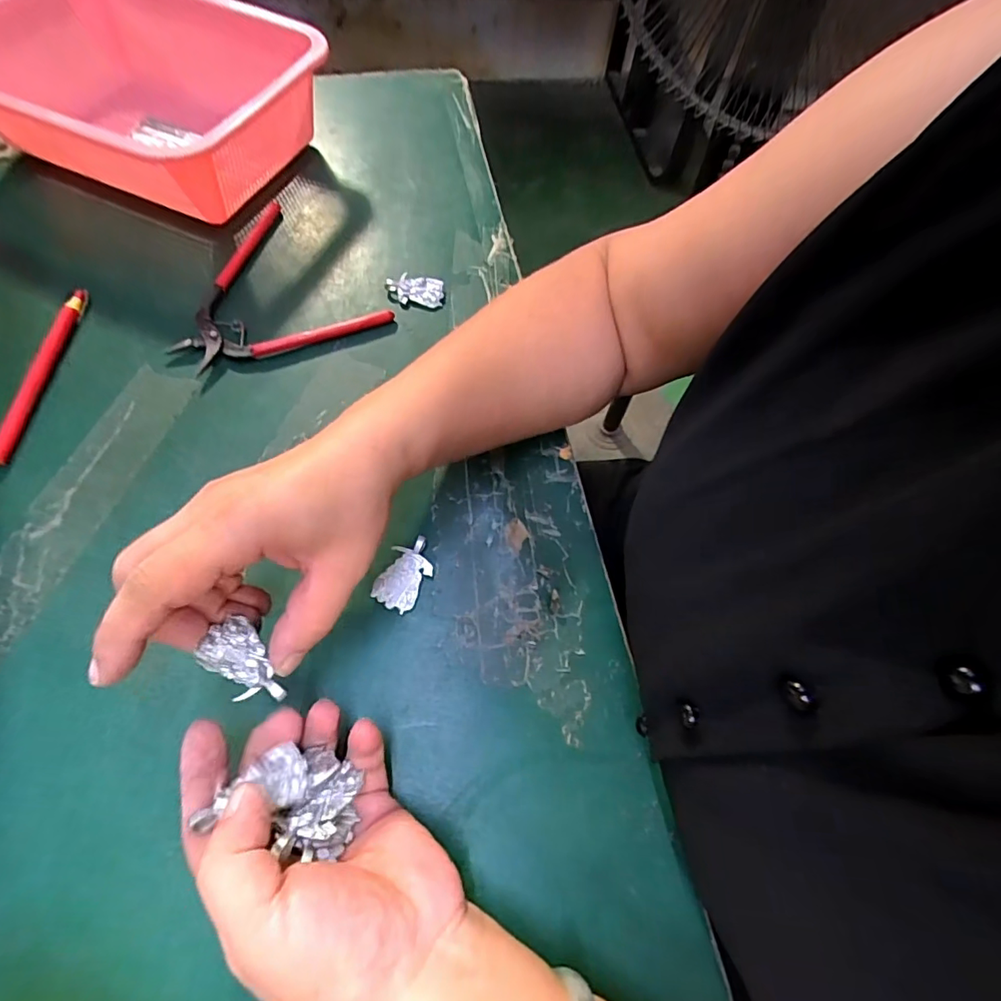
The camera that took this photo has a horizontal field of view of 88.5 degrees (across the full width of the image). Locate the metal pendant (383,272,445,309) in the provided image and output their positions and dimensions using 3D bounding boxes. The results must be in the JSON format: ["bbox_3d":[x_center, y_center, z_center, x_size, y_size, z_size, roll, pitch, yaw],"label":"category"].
[{"bbox_3d":[-0.065,-0.162,0.392,0.043,0.010,0.024,7,64,0],"label":"metal pendant"}]

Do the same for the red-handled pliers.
[{"bbox_3d":[-0.177,-0.168,0.388,0.143,0.011,0.150,-22,68,-13],"label":"red-handled pliers"}]

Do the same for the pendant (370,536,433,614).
[{"bbox_3d":[-0.054,0.041,0.292,0.026,0.008,0.042,21,65,7],"label":"pendant"}]

